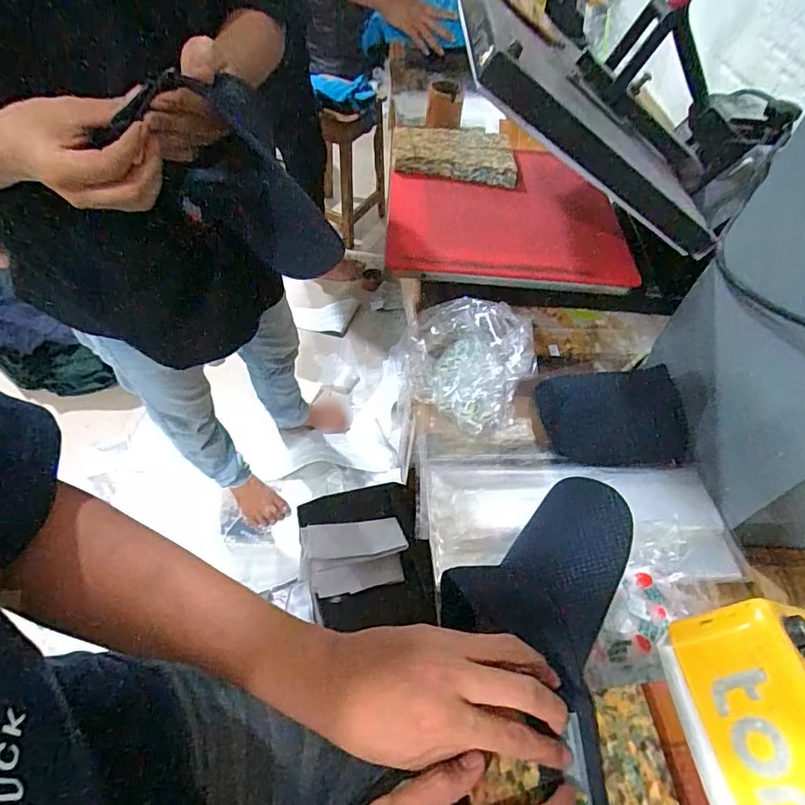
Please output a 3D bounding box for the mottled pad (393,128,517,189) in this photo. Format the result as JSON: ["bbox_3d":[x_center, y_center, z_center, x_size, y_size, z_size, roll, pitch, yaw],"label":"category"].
[{"bbox_3d":[0.091,-0.439,0.893,0.209,0.043,0.117,5,53,-1],"label":"mottled pad"}]

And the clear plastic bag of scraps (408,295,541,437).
[{"bbox_3d":[0.092,-0.055,0.709,0.170,0.086,0.185,5,53,-1],"label":"clear plastic bag of scraps"}]

